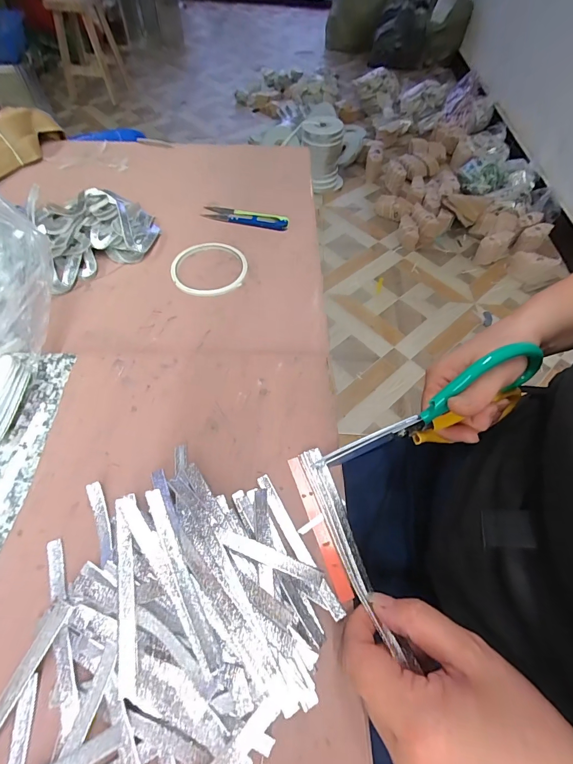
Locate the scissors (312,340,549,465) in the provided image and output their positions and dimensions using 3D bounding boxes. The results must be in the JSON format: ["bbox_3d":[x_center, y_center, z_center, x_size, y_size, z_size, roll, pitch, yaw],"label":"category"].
[{"bbox_3d":[0.116,0.032,0.287,0.189,0.083,0.022,-26,58,0],"label":"scissors"}]

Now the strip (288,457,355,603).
[{"bbox_3d":[0.022,0.100,0.254,0.011,0.005,0.099,-15,58,-14],"label":"strip"}]

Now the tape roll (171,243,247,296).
[{"bbox_3d":[-0.091,-0.136,0.423,0.087,0.009,0.087,2,57,-3],"label":"tape roll"}]

